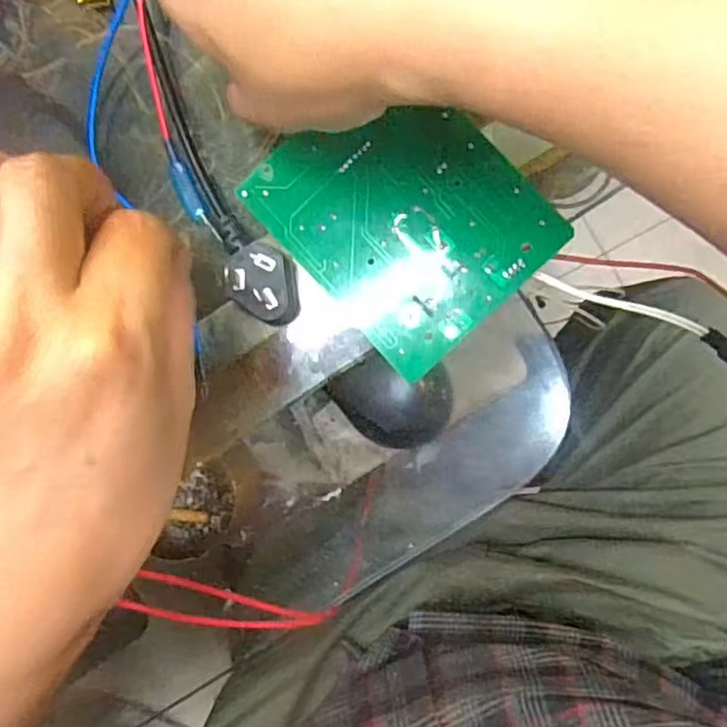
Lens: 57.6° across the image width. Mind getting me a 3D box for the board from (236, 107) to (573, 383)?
[{"bbox_3d":[0.016,-0.063,0.277,0.089,0.004,0.110,-43,85,4],"label":"board"}]

